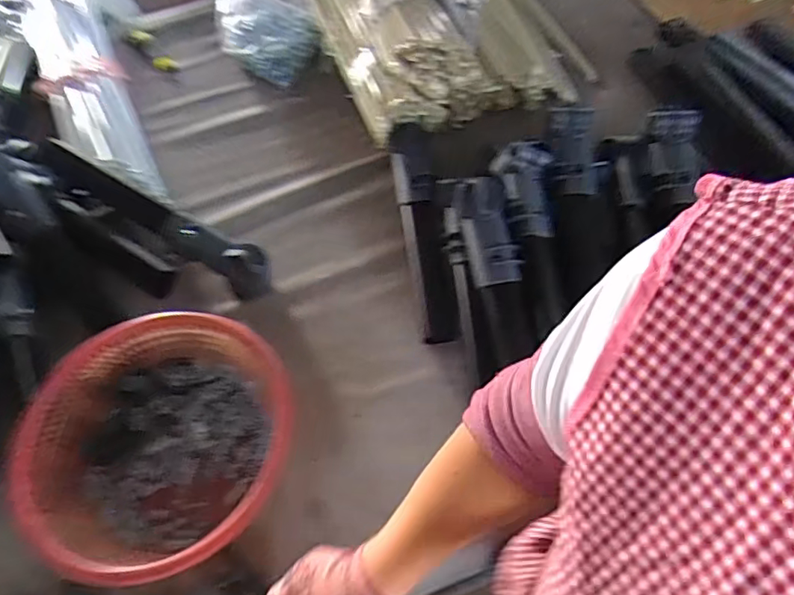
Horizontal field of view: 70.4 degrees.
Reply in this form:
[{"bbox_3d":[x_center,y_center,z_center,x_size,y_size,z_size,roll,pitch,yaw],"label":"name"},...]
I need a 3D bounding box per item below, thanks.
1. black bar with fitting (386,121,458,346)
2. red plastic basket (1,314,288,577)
[{"bbox_3d":[0.044,-0.115,0.871,0.065,0.051,0.406,-8,58,-2],"label":"black bar with fitting"},{"bbox_3d":[-0.287,0.169,0.667,0.287,0.089,0.294,-1,58,2],"label":"red plastic basket"}]

